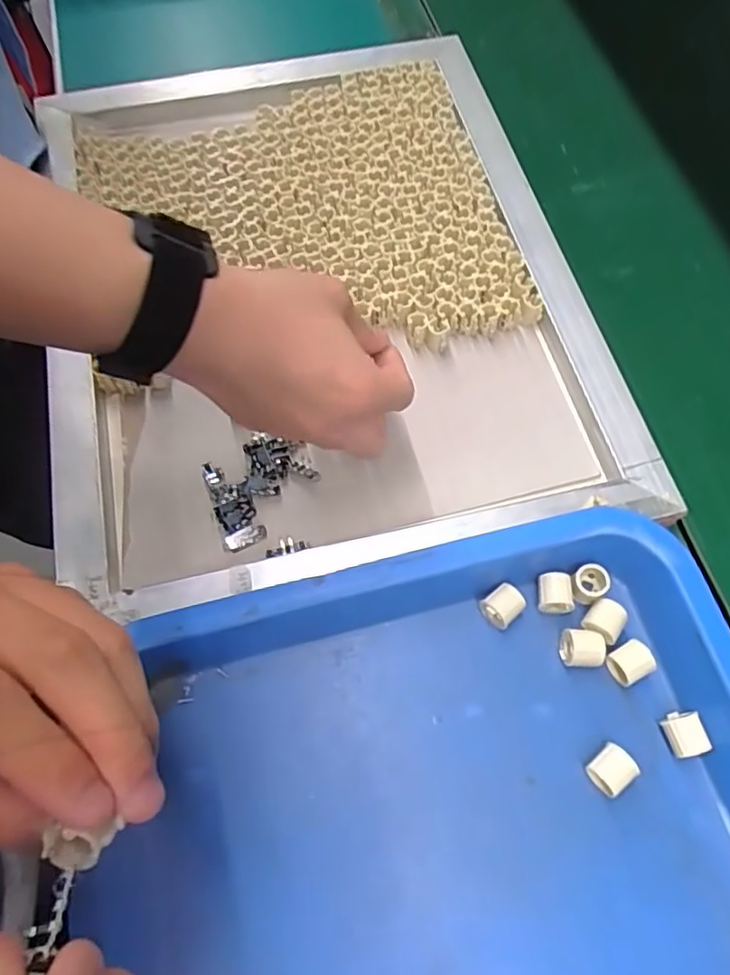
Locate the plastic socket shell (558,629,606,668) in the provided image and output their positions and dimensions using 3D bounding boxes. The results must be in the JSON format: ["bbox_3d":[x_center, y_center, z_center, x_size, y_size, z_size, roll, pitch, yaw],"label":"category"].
[{"bbox_3d":[0.121,0.089,0.352,0.022,0.014,0.019,2,65,-1],"label":"plastic socket shell"}]

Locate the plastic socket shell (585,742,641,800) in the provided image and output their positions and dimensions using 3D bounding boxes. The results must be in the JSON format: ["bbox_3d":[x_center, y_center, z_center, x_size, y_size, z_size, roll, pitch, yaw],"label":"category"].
[{"bbox_3d":[0.125,0.145,0.325,0.021,0.018,0.019,-37,72,-17],"label":"plastic socket shell"}]

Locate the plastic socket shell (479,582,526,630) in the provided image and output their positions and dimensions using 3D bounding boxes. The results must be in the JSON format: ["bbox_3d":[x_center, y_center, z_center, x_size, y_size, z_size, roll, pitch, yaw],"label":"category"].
[{"bbox_3d":[0.079,0.067,0.361,0.020,0.014,0.020,-35,71,-16],"label":"plastic socket shell"}]

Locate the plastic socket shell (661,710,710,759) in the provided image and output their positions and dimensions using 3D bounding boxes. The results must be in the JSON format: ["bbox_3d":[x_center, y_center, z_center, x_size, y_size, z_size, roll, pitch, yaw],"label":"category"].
[{"bbox_3d":[0.168,0.130,0.334,0.017,0.014,0.021,-11,66,-7],"label":"plastic socket shell"}]

